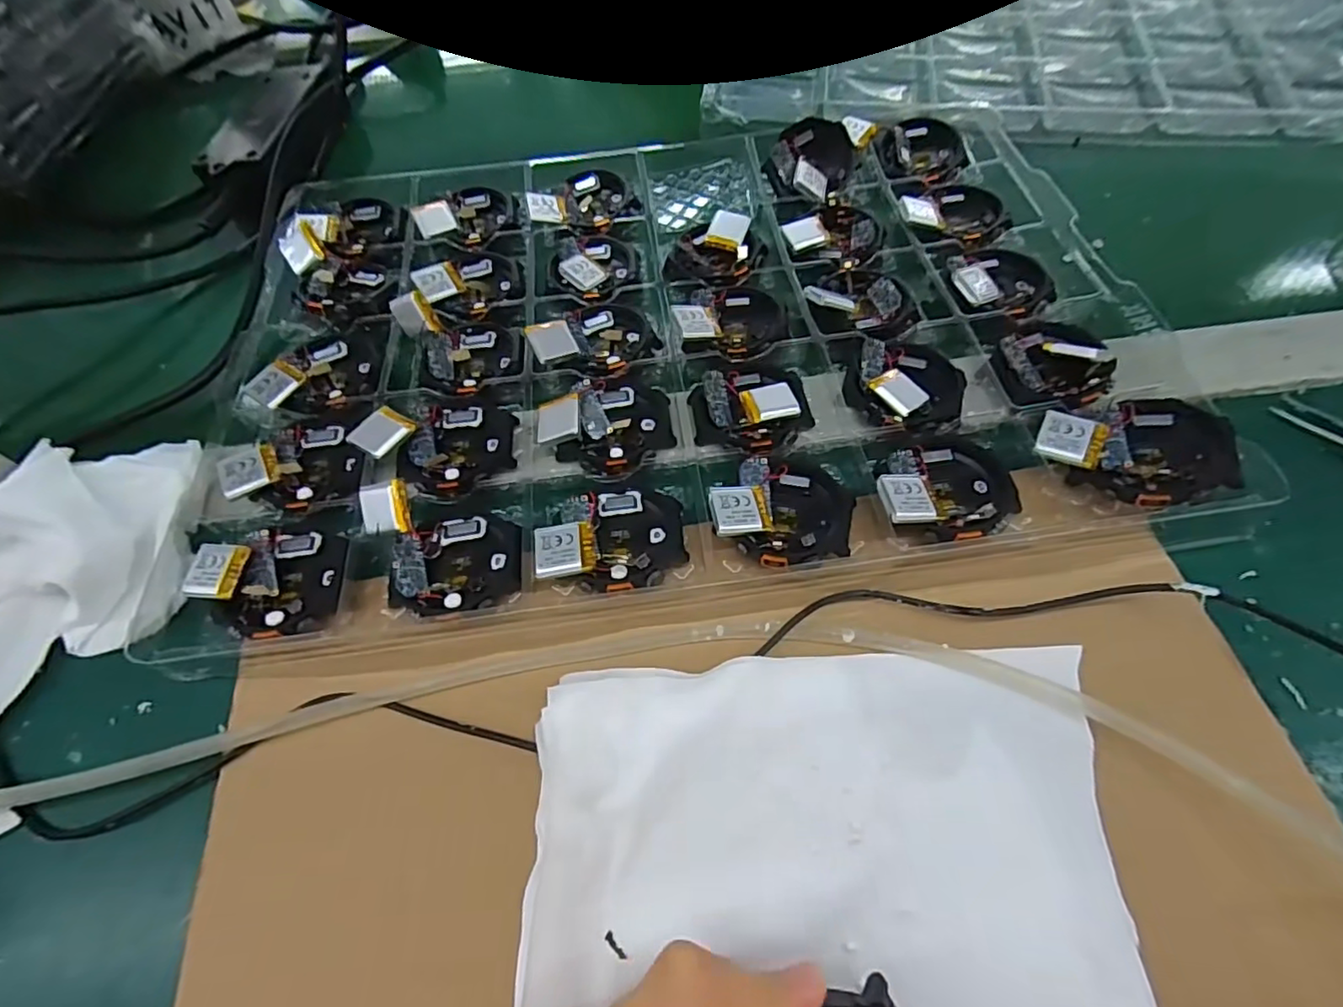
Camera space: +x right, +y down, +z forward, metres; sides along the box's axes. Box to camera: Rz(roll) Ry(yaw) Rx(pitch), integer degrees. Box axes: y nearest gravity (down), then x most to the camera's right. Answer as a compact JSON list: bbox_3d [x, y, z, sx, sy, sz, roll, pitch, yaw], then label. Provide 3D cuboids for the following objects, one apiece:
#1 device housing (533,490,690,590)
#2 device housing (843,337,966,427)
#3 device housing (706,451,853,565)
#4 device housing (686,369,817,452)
[{"bbox_3d":[-0.024,0.015,0.241,0.058,0.017,0.045,-9,62,-2],"label":"device housing"},{"bbox_3d":[0.108,-0.054,0.273,0.051,0.012,0.049,-1,62,3],"label":"device housing"},{"bbox_3d":[0.045,0.003,0.243,0.057,0.016,0.049,-5,62,1],"label":"device housing"},{"bbox_3d":[0.037,-0.045,0.272,0.052,0.014,0.045,-8,62,-1],"label":"device housing"}]

